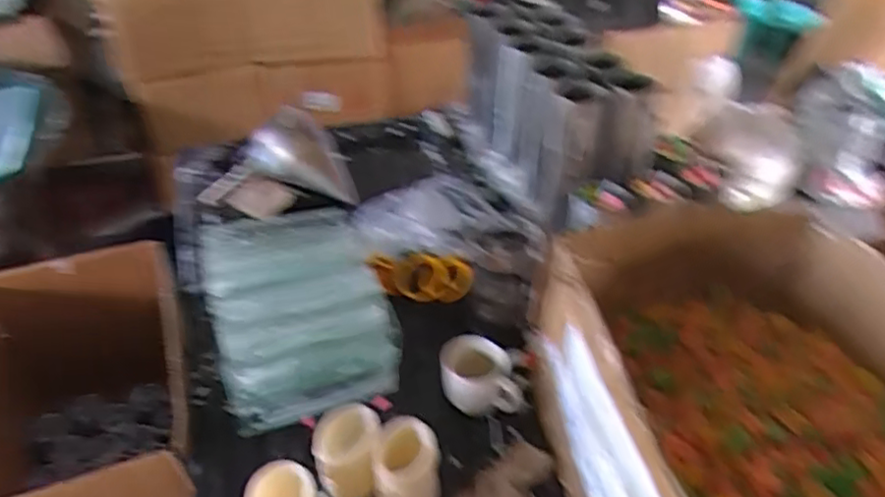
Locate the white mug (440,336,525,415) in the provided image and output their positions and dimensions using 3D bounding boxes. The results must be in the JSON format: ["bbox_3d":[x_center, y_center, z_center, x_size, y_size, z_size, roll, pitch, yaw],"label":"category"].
[{"bbox_3d":[0.049,0.160,0.824,0.098,0.076,0.066,3,39,1],"label":"white mug"}]

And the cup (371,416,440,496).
[{"bbox_3d":[-0.041,0.240,0.719,0.071,0.087,0.076,1,39,-1],"label":"cup"}]

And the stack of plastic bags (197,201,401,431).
[{"bbox_3d":[-0.200,0.077,0.885,0.209,0.114,0.283,-12,41,-17],"label":"stack of plastic bags"}]

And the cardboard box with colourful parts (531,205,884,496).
[{"bbox_3d":[0.332,0.173,0.686,0.401,0.231,0.472,-1,39,-3],"label":"cardboard box with colourful parts"}]

